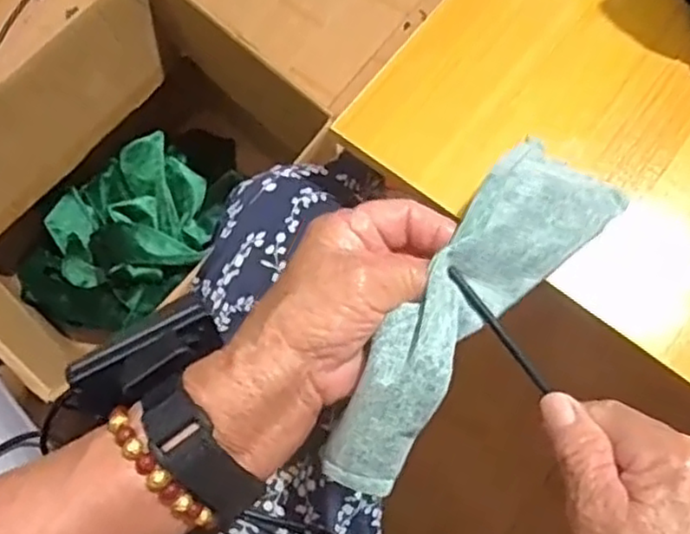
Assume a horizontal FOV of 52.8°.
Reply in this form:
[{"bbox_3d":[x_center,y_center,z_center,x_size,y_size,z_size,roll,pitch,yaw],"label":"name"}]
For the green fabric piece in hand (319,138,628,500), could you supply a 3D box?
[{"bbox_3d":[0.056,0.024,0.331,0.055,0.045,0.193,36,86,12],"label":"green fabric piece in hand"}]

